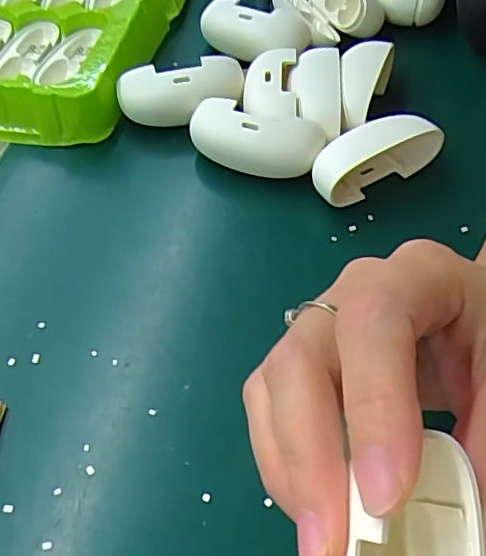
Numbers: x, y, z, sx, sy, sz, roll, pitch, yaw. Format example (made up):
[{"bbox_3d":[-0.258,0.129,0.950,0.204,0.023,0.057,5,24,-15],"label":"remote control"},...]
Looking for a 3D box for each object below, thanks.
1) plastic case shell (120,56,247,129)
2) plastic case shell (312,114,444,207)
[{"bbox_3d":[-0.033,-0.099,0.314,0.067,0.034,0.021,-13,56,-6],"label":"plastic case shell"},{"bbox_3d":[0.064,-0.061,0.284,0.067,0.033,0.026,-27,59,-15],"label":"plastic case shell"}]

